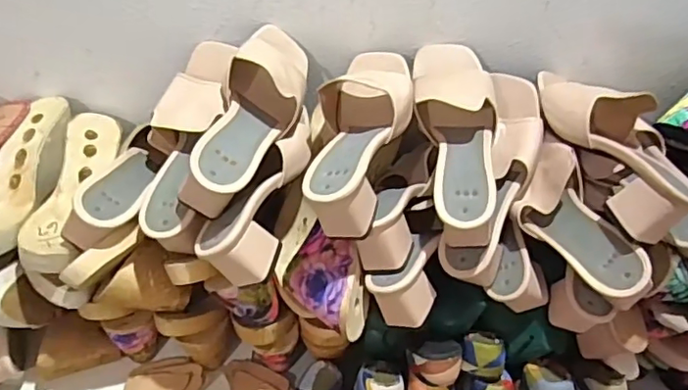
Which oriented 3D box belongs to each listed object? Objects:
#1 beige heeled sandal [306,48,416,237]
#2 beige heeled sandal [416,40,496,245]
[{"bbox_3d":[0.018,-0.058,0.609,0.097,0.101,0.226,7,43,-1],"label":"beige heeled sandal"},{"bbox_3d":[0.121,-0.067,0.623,0.087,0.087,0.236,2,62,-6],"label":"beige heeled sandal"}]

